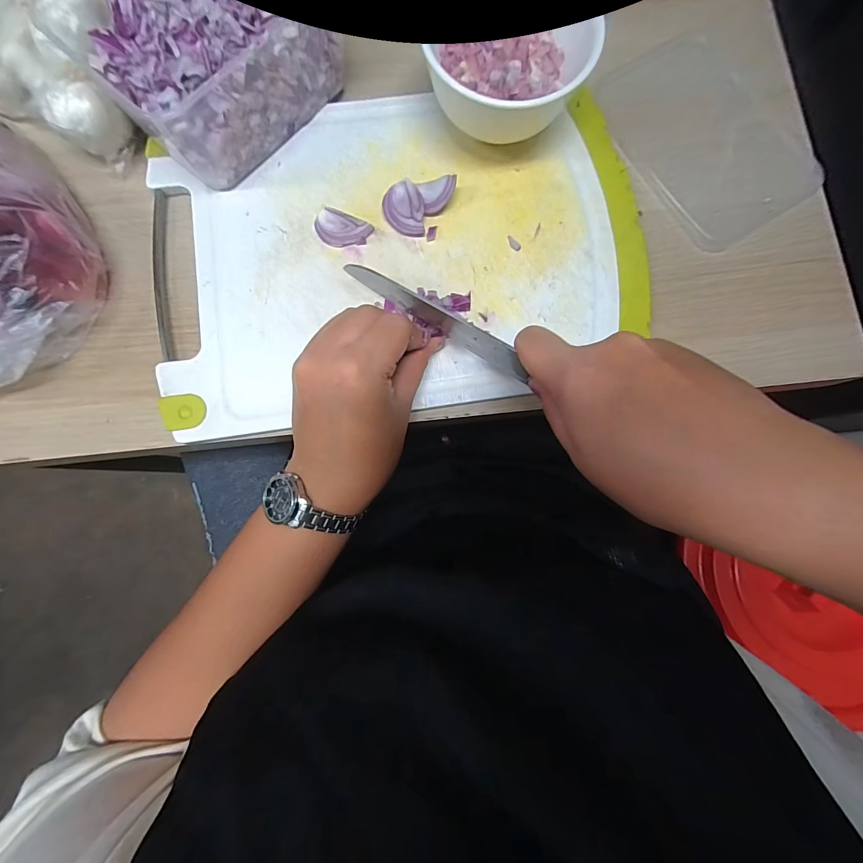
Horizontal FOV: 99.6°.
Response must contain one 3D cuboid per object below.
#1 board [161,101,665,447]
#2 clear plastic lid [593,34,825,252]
[{"bbox_3d":[-0.021,-0.134,0.268,0.348,0.014,0.237,-8,84,-4],"label":"board"},{"bbox_3d":[0.237,-0.249,0.303,0.128,0.010,0.168,-32,86,-6],"label":"clear plastic lid"}]

